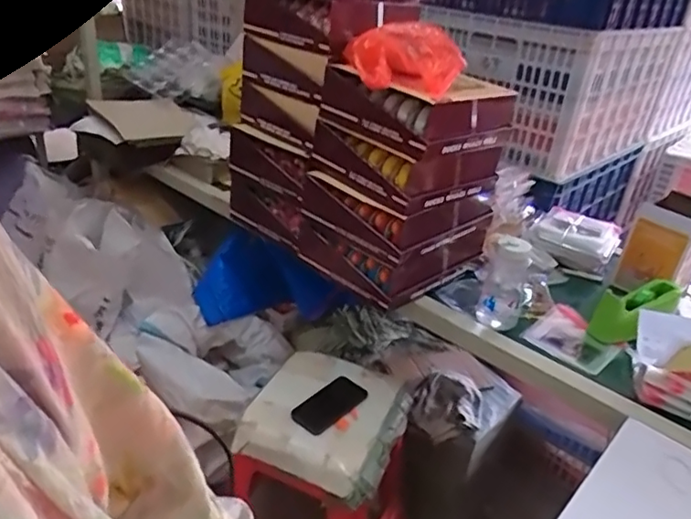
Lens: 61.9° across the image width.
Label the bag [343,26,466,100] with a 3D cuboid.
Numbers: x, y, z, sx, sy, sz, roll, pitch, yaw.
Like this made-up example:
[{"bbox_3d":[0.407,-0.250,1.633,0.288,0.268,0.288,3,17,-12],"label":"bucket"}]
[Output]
[{"bbox_3d":[0.110,-0.386,1.102,0.216,0.098,0.190,6,28,0],"label":"bag"}]

